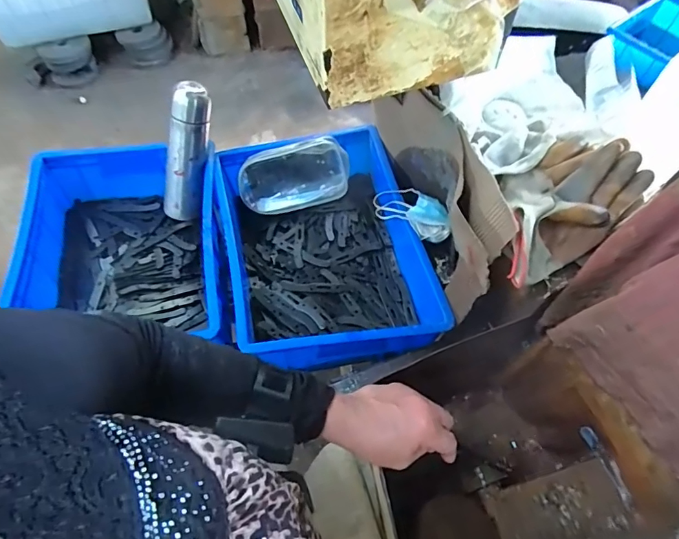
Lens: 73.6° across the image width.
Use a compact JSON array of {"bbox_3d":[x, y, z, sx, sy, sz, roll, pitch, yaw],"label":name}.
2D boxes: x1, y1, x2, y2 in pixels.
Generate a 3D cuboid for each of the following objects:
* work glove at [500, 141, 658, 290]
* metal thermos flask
[{"bbox_3d":[0.253,-0.075,0.530,0.183,0.072,0.122,-36,68,-19],"label":"work glove"},{"bbox_3d":[-0.260,-0.193,0.780,0.064,0.246,0.055,28,33,13],"label":"metal thermos flask"}]

